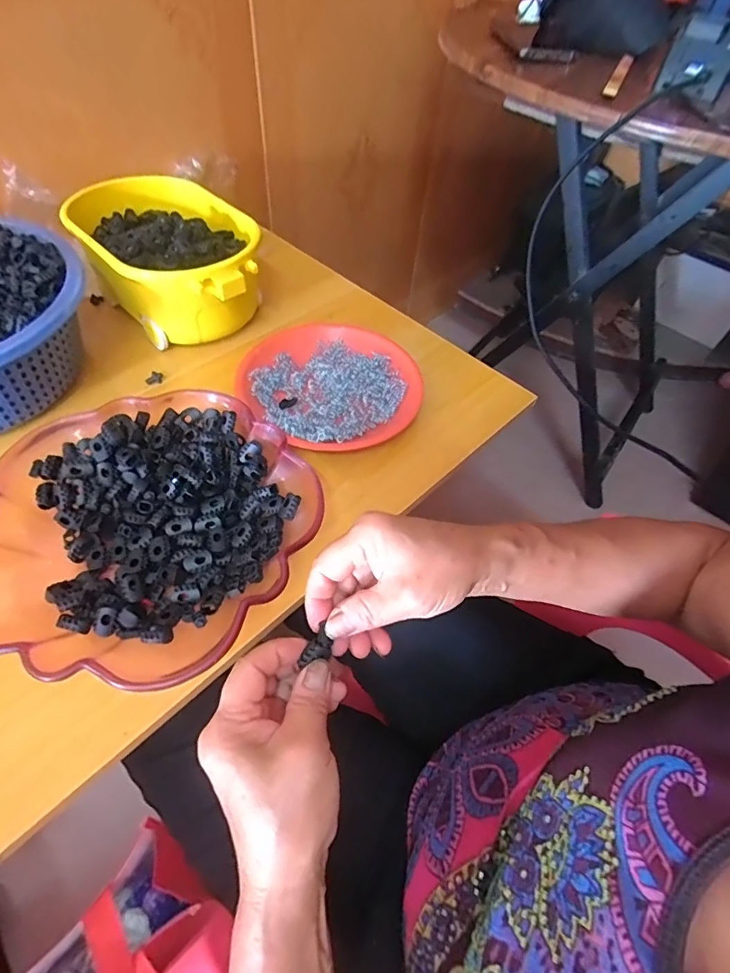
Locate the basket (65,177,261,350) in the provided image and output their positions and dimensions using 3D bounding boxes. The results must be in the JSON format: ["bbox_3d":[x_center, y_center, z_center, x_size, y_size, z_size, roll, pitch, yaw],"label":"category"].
[{"bbox_3d":[-0.228,-0.269,0.556,0.174,0.093,0.245,-29,62,-23],"label":"basket"}]

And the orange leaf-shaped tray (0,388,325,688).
[{"bbox_3d":[-0.168,0.026,0.374,0.243,0.054,0.241,14,54,5],"label":"orange leaf-shaped tray"}]

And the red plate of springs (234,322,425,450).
[{"bbox_3d":[-0.036,-0.111,0.519,0.178,0.030,0.186,2,54,-3],"label":"red plate of springs"}]

